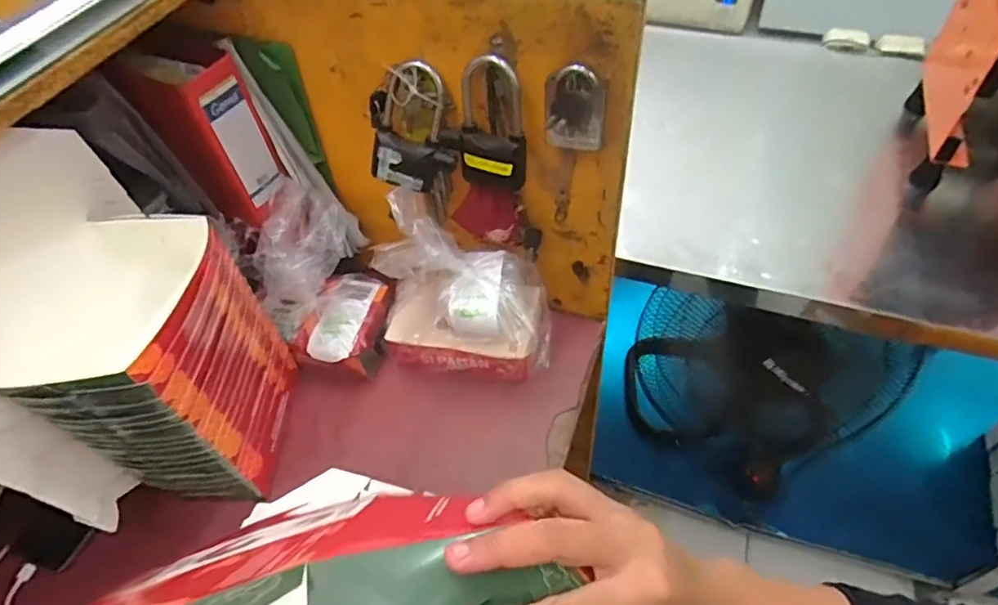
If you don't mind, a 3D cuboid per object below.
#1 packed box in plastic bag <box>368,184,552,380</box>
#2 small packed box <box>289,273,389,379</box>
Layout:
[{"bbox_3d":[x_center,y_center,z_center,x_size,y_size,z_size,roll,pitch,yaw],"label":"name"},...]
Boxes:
[{"bbox_3d":[-0.041,-0.012,0.699,0.198,0.200,0.108,5,51,9],"label":"packed box in plastic bag"},{"bbox_3d":[-0.193,0.028,0.768,0.102,0.071,0.131,10,51,13],"label":"small packed box"}]

